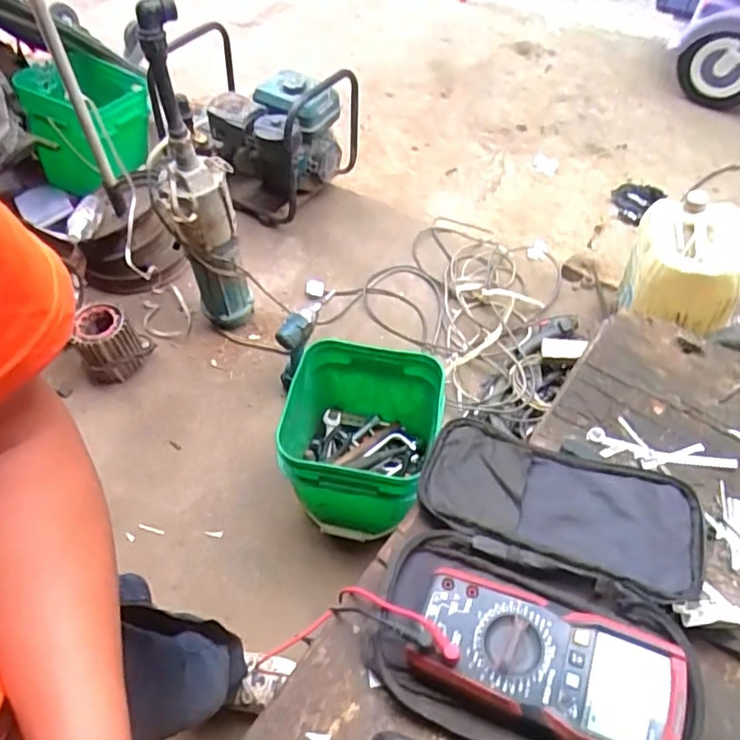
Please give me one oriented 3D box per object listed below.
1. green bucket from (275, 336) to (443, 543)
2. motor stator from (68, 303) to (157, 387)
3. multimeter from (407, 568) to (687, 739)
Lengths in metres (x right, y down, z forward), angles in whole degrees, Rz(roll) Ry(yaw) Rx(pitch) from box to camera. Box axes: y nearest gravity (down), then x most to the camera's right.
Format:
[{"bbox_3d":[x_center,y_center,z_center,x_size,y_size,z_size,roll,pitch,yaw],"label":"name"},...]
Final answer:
[{"bbox_3d":[-0.020,0.151,1.203,0.260,0.293,0.289,14,58,11],"label":"green bucket"},{"bbox_3d":[-0.591,-0.061,1.384,0.125,0.173,0.116,-1,56,1],"label":"motor stator"},{"bbox_3d":[0.116,0.200,0.404,0.170,0.045,0.083,17,58,12],"label":"multimeter"}]

